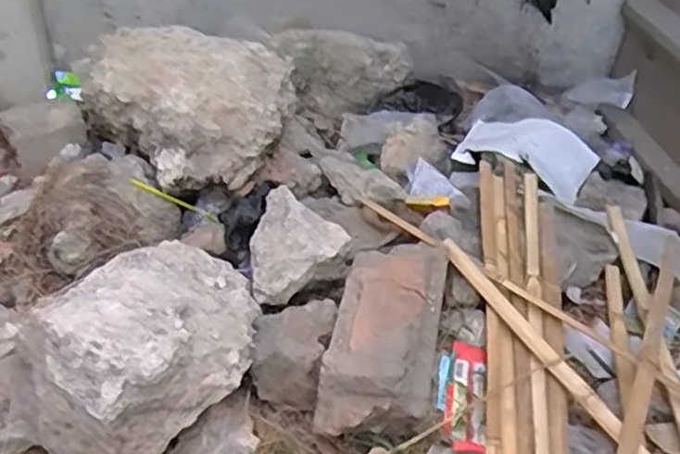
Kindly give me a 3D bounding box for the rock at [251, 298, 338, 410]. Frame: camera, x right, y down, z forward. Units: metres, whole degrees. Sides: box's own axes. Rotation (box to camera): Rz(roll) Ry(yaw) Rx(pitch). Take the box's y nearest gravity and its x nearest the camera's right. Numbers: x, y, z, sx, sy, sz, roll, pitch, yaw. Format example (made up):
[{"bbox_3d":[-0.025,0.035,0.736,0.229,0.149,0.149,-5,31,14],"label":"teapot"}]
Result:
[{"bbox_3d":[-0.071,0.177,1.057,0.115,0.106,0.129,7,38,6],"label":"rock"}]

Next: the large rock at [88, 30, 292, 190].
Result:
[{"bbox_3d":[-0.290,-0.244,1.380,0.306,0.204,0.405,-29,48,-34],"label":"large rock"}]

